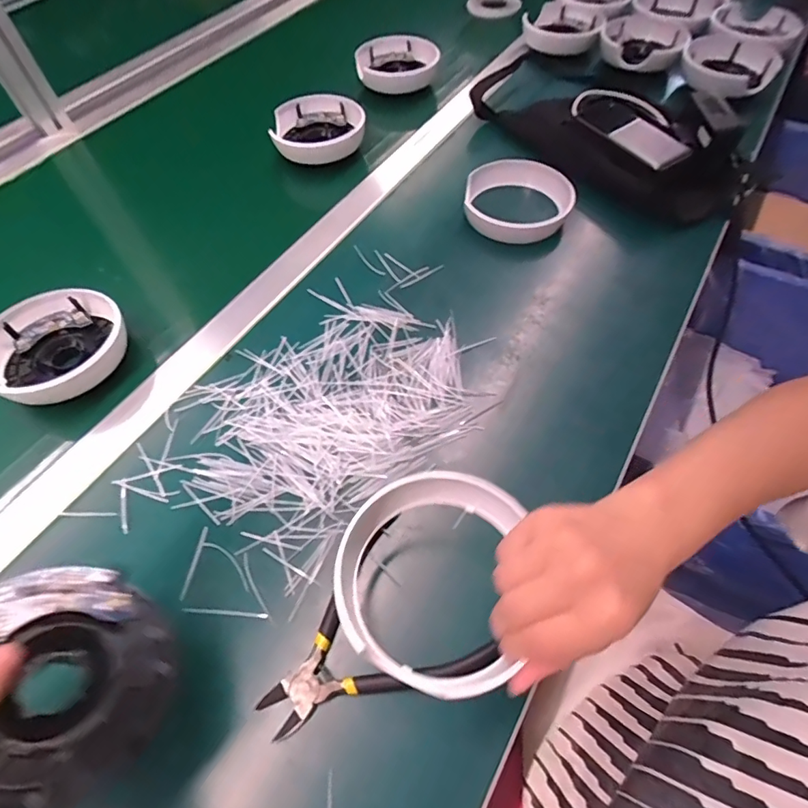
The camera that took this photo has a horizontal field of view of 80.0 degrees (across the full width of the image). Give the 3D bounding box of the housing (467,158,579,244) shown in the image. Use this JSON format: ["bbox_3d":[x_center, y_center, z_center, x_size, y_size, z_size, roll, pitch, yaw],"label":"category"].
[{"bbox_3d":[0.121,-0.220,0.526,0.115,0.031,0.120,-1,57,1],"label":"housing"}]

